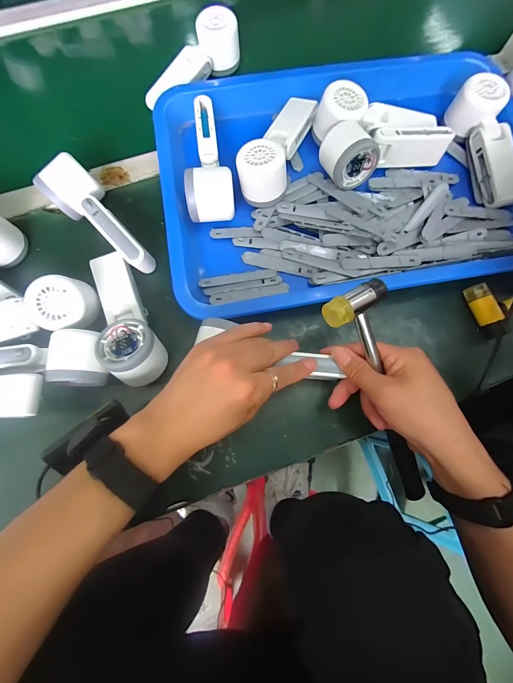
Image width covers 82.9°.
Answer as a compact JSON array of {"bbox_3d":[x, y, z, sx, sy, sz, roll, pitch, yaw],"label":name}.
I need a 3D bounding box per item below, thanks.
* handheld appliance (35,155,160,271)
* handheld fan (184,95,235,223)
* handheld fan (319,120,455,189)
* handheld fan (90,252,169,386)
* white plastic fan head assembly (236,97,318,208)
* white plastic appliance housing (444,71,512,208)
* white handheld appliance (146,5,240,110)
[{"bbox_3d":[-0.180,-0.140,0.343,0.052,0.058,0.157,-43,80,-10],"label":"handheld appliance"},{"bbox_3d":[-0.057,-0.229,0.362,0.051,0.054,0.165,-3,76,-1],"label":"handheld fan"},{"bbox_3d":[0.163,-0.243,0.360,0.163,0.050,0.062,-18,77,-5],"label":"handheld fan"},{"bbox_3d":[-0.151,-0.028,0.323,0.062,0.061,0.162,-27,77,-7],"label":"handheld fan"},{"bbox_3d":[0.031,-0.251,0.367,0.058,0.052,0.161,25,77,6],"label":"white plastic fan head assembly"},{"bbox_3d":[0.301,-0.254,0.380,0.058,0.041,0.162,-15,90,-4],"label":"white plastic appliance housing"},{"bbox_3d":[-0.090,-0.393,0.407,0.050,0.052,0.157,42,79,9],"label":"white handheld appliance"}]

